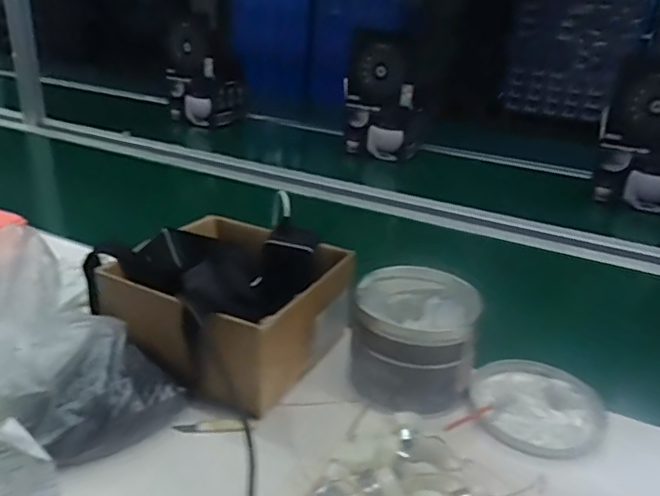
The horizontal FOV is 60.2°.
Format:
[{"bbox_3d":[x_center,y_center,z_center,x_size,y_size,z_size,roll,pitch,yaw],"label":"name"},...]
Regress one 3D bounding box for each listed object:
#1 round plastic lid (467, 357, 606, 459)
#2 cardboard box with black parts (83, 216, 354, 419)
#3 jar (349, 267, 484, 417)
[{"bbox_3d":[0.209,0.159,0.586,0.130,0.016,0.130,4,25,-2],"label":"round plastic lid"},{"bbox_3d":[-0.112,0.045,0.624,0.218,0.138,0.203,14,26,20],"label":"cardboard box with black parts"},{"bbox_3d":[0.089,0.095,0.602,0.117,0.101,0.120,4,25,-2],"label":"jar"}]

